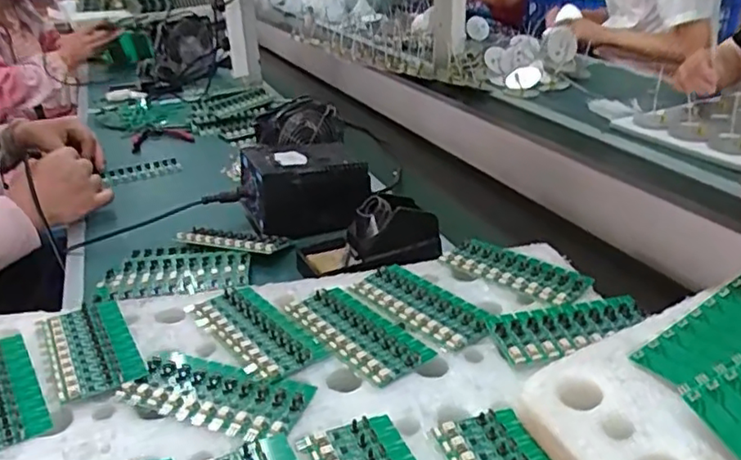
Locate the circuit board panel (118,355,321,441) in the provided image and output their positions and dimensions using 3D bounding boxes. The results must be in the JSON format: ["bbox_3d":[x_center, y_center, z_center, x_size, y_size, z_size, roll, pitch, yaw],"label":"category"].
[{"bbox_3d":[-0.115,0.120,0.461,0.132,0.005,0.066,9,29,19],"label":"circuit board panel"}]

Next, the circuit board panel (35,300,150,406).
[{"bbox_3d":[-0.233,0.096,0.515,0.064,0.008,0.144,-13,26,-29],"label":"circuit board panel"}]

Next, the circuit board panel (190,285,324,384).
[{"bbox_3d":[-0.102,0.084,0.531,0.062,0.005,0.138,-21,33,-33],"label":"circuit board panel"}]

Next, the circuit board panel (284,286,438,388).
[{"bbox_3d":[-0.011,0.084,0.528,0.062,0.005,0.135,-21,33,-34],"label":"circuit board panel"}]

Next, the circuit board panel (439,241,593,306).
[{"bbox_3d":[0.140,0.039,0.600,0.137,0.008,0.057,23,36,38],"label":"circuit board panel"}]

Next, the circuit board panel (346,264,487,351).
[{"bbox_3d":[0.047,0.066,0.558,0.060,0.006,0.132,-22,34,-35],"label":"circuit board panel"}]

